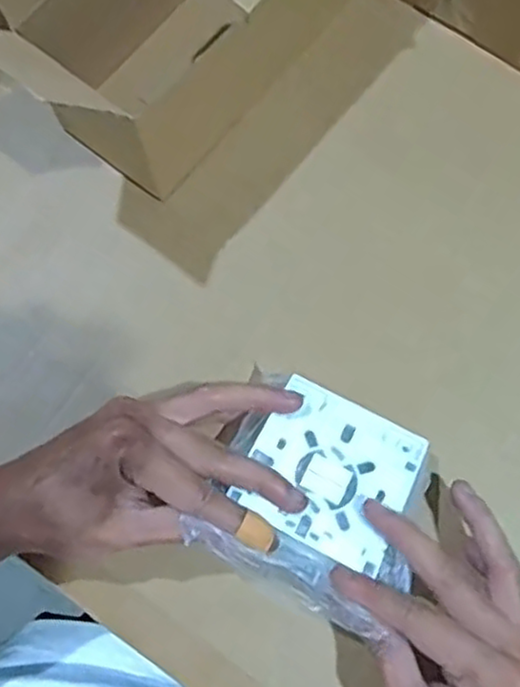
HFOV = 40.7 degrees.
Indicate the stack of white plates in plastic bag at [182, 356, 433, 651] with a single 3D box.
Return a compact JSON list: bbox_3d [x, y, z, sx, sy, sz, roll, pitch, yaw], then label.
[{"bbox_3d":[0.032,0.084,0.381,0.117,0.026,0.118,24,56,4],"label":"stack of white plates in plastic bag"}]

